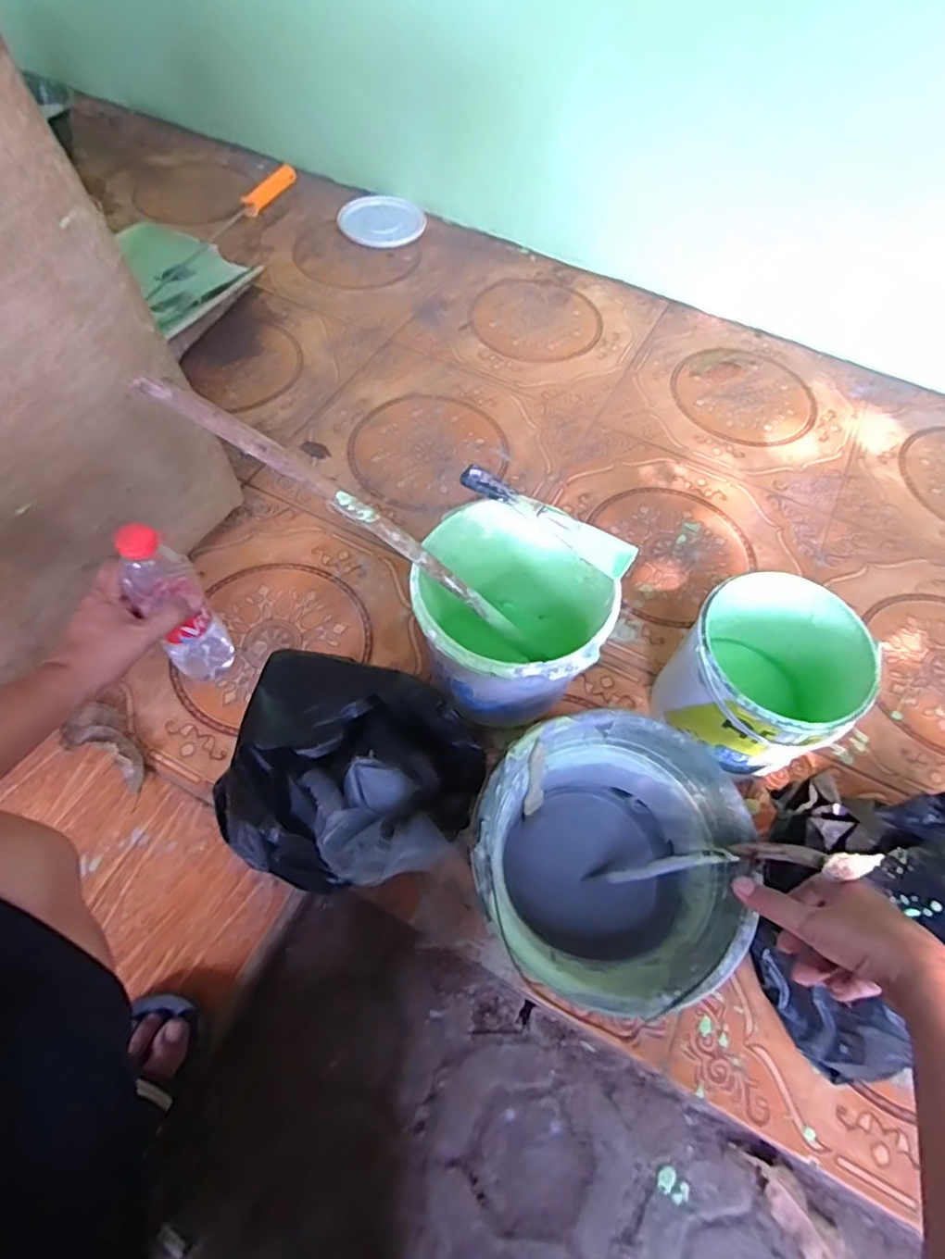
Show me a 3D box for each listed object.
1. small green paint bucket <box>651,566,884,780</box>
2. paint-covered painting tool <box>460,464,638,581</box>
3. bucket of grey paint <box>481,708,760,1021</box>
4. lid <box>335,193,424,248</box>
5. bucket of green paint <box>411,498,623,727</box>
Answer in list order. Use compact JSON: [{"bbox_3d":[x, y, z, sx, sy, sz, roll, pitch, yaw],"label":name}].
[{"bbox_3d":[0.314,0.064,0.711,0.174,0.182,0.178,2,60,-3],"label":"small green paint bucket"},{"bbox_3d":[0.081,-0.123,0.673,0.202,0.017,0.046,33,63,14],"label":"paint-covered painting tool"},{"bbox_3d":[0.120,0.227,0.612,0.231,0.168,0.235,2,60,-3],"label":"bucket of grey paint"},{"bbox_3d":[-0.189,-0.860,1.318,0.176,0.026,0.155,-2,60,-6],"label":"lid"},{"bbox_3d":[0.038,-0.001,0.722,0.202,0.195,0.204,2,60,-3],"label":"bucket of green paint"}]

